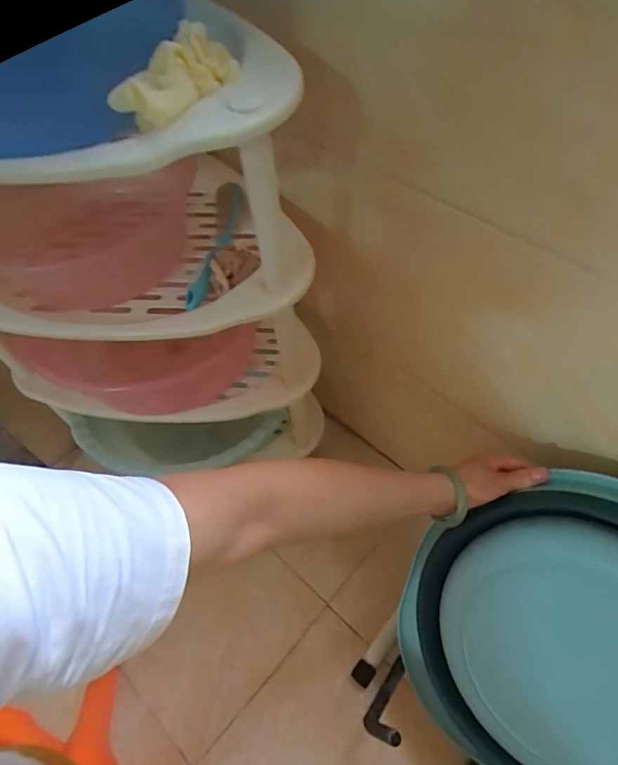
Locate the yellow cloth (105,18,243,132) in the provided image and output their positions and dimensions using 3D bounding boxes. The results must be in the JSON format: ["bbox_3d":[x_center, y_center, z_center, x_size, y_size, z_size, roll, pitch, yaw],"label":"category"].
[{"bbox_3d":[-0.099,-0.235,0.363,0.048,0.053,0.103,38,66,25],"label":"yellow cloth"}]

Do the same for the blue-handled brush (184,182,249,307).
[{"bbox_3d":[-0.113,-0.170,0.590,0.044,0.034,0.199,5,57,8],"label":"blue-handled brush"}]

